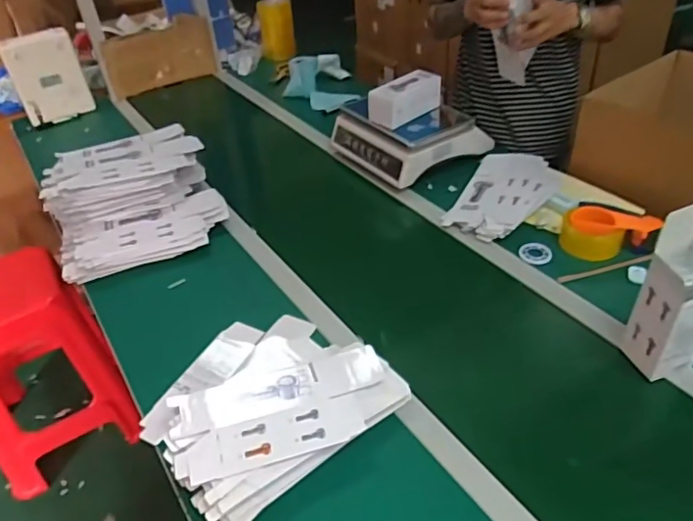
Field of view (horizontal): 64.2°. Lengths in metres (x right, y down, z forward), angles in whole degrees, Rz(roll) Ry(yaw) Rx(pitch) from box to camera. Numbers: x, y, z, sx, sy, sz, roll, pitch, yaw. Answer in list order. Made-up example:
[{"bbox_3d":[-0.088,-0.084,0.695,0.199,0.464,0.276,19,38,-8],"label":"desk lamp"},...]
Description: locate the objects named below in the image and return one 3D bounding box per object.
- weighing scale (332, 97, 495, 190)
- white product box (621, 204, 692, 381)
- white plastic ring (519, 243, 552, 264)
[{"bbox_3d":[0.144,-0.300,1.318,0.243,0.105,0.289,-26,44,-27],"label":"weighing scale"},{"bbox_3d":[0.449,0.053,0.754,0.077,0.231,0.081,-10,39,-10],"label":"white product box"},{"bbox_3d":[0.351,-0.012,1.025,0.058,0.008,0.065,18,43,24],"label":"white plastic ring"}]

